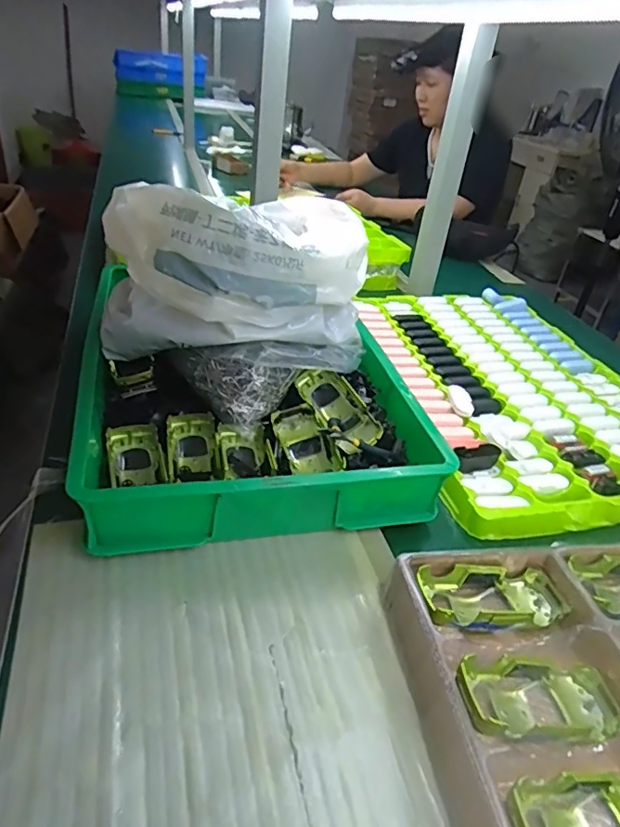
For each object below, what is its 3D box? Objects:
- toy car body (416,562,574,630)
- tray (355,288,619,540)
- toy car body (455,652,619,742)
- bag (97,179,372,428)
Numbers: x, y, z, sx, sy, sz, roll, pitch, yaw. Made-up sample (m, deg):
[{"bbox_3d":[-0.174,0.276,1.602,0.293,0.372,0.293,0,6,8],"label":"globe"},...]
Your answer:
[{"bbox_3d":[0.158,0.162,0.470,0.136,0.035,0.064,-1,35,-10],"label":"toy car body"},{"bbox_3d":[0.302,-0.056,0.830,0.388,0.035,0.573,-2,35,-12],"label":"tray"},{"bbox_3d":[0.166,0.216,0.404,0.135,0.030,0.056,12,32,-19],"label":"toy car body"},{"bbox_3d":[-0.068,-0.174,0.678,0.253,0.210,0.306,22,37,20],"label":"bag"}]

